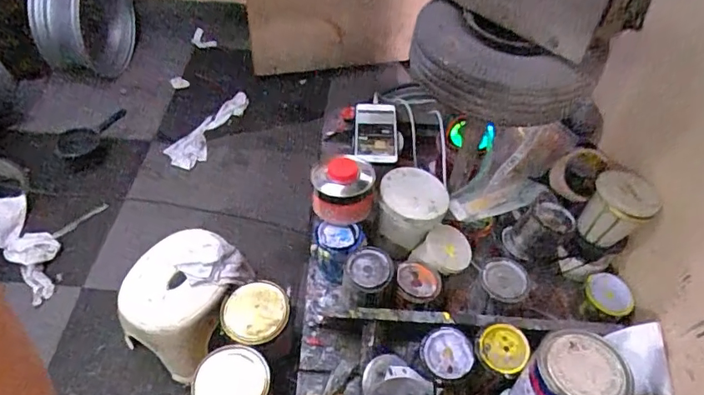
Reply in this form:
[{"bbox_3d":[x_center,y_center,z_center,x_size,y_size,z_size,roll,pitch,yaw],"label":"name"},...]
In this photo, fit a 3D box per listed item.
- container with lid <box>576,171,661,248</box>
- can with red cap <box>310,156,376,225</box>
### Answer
[{"bbox_3d":[0.412,0.015,0.782,0.092,0.078,0.104,34,56,22],"label":"container with lid"},{"bbox_3d":[-0.015,-0.017,0.808,0.105,0.069,0.102,2,51,-3],"label":"can with red cap"}]

